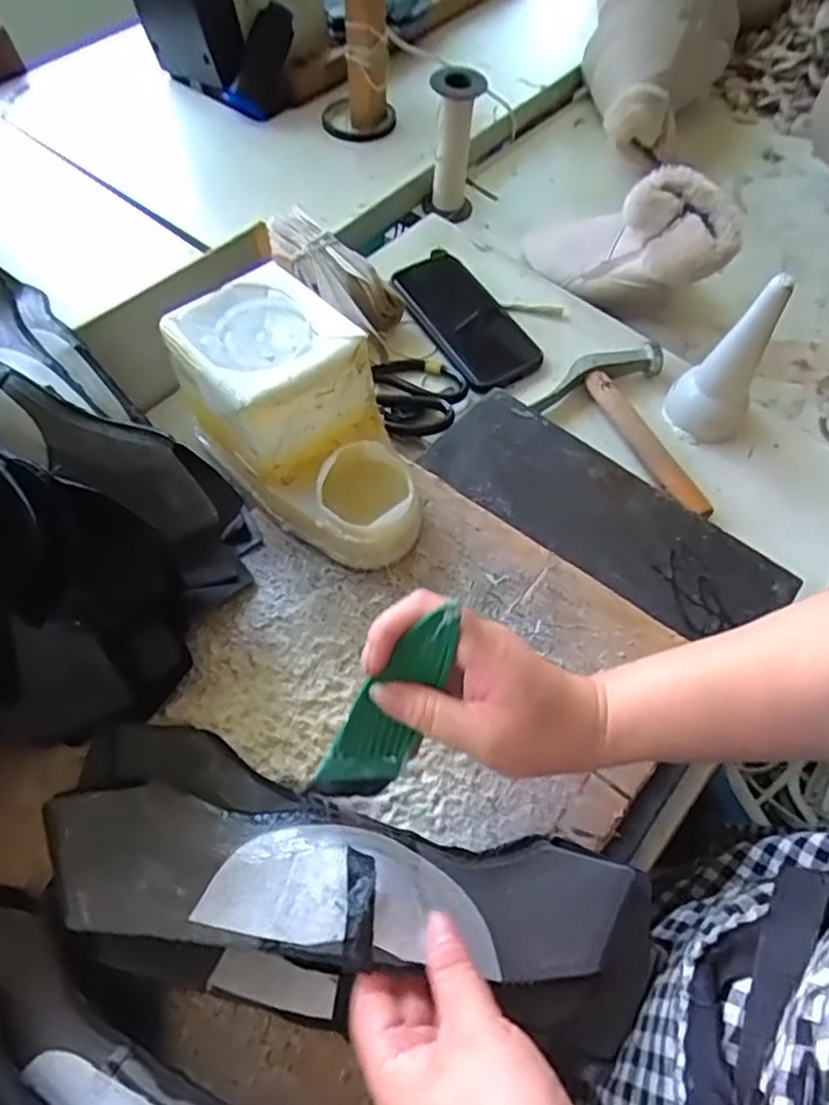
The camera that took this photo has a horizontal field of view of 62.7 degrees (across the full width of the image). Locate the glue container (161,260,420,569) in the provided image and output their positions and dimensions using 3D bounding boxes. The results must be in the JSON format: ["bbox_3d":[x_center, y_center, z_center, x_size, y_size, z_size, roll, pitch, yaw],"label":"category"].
[{"bbox_3d":[-0.078,-0.092,0.497,0.108,0.119,0.209,-38,68,-21],"label":"glue container"}]

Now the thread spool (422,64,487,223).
[{"bbox_3d":[0.041,-0.444,0.755,0.057,0.147,0.046,8,59,3],"label":"thread spool"}]

